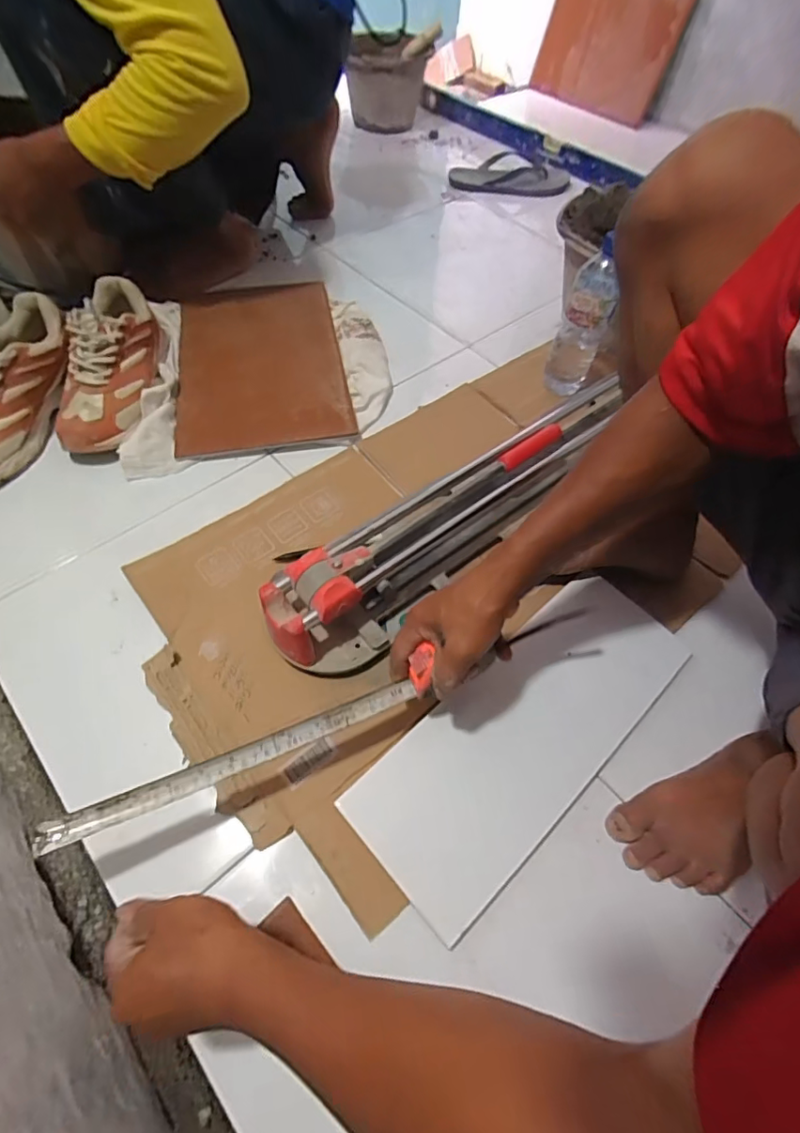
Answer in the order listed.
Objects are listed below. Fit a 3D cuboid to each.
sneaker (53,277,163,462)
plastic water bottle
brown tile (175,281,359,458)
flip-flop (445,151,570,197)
[{"bbox_3d":[-0.403,-0.277,0.730,0.094,0.116,0.276,3,70,0],"label":"sneaker"},{"bbox_3d":[0.267,-0.351,0.770,0.068,0.206,0.069,18,59,8],"label":"plastic water bottle"},{"bbox_3d":[-0.220,-0.334,0.825,0.246,0.014,0.384,-9,59,-8],"label":"brown tile"},{"bbox_3d":[0.253,-0.920,1.239,0.269,0.047,0.110,3,58,-1],"label":"flip-flop"}]

